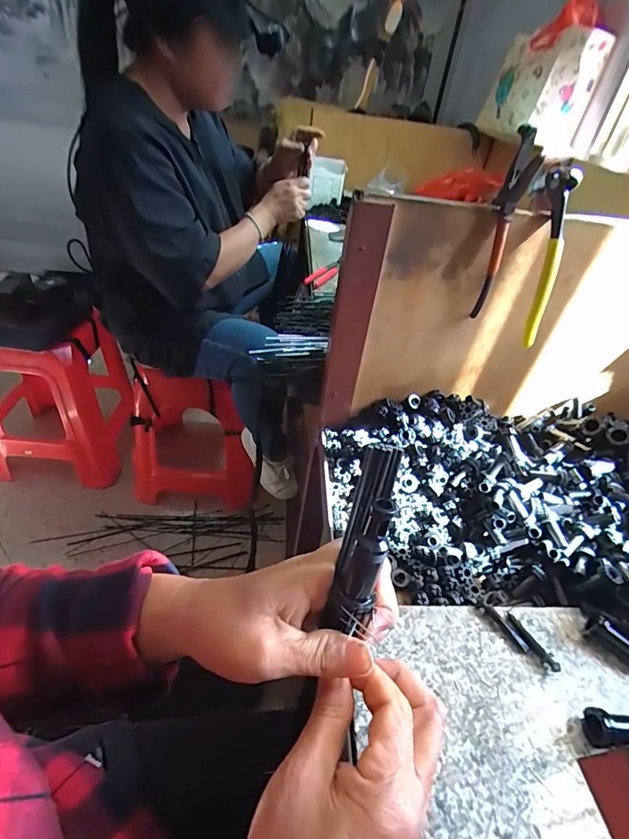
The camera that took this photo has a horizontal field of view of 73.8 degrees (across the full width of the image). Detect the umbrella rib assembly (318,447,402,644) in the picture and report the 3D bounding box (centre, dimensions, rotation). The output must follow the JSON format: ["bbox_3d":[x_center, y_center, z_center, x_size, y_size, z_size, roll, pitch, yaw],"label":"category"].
[{"bbox_3d":[0.025,0.066,0.218,0.023,0.105,0.022,14,11,8],"label":"umbrella rib assembly"}]

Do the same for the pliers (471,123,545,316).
[{"bbox_3d":[0.171,-0.170,0.390,0.022,0.164,0.053,17,40,12],"label":"pliers"}]

